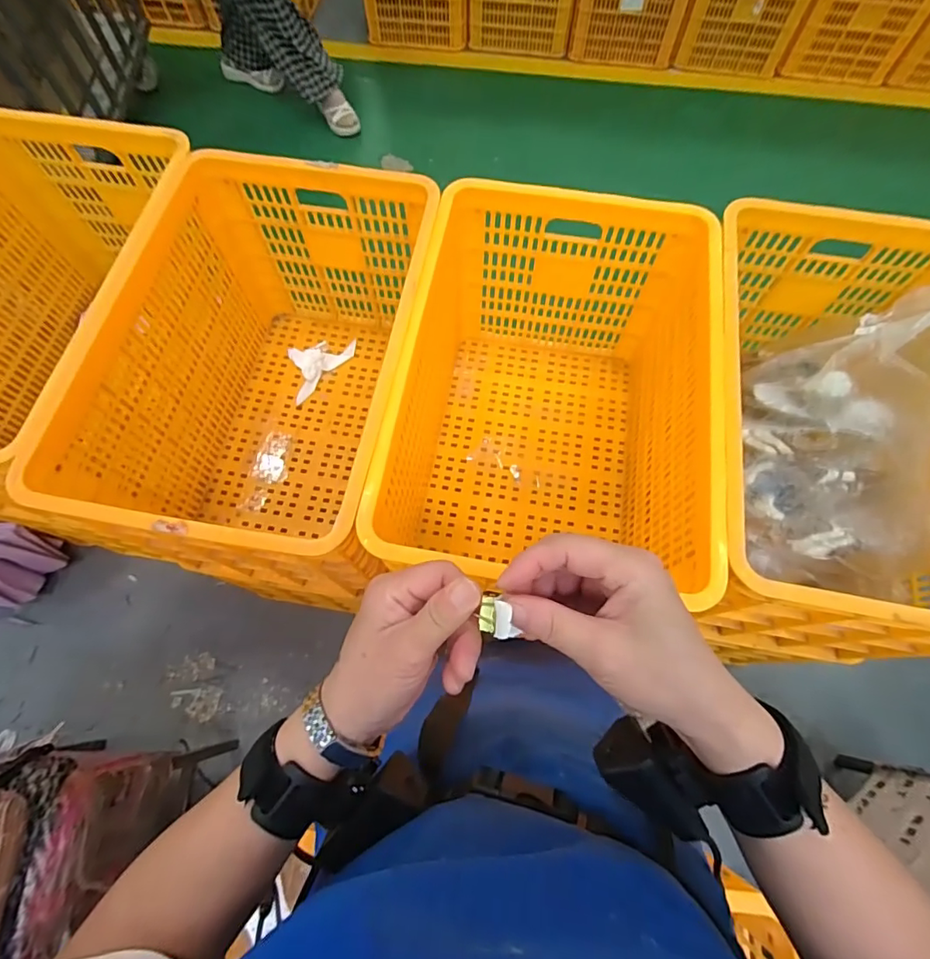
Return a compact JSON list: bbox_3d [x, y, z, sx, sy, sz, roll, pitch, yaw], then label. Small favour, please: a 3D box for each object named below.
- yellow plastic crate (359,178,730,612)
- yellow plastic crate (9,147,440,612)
[{"bbox_3d":[0.111,-0.114,0.823,0.444,0.368,0.589,8,69,3],"label":"yellow plastic crate"},{"bbox_3d":[-0.291,-0.157,0.847,0.422,0.371,0.608,9,69,4],"label":"yellow plastic crate"}]

